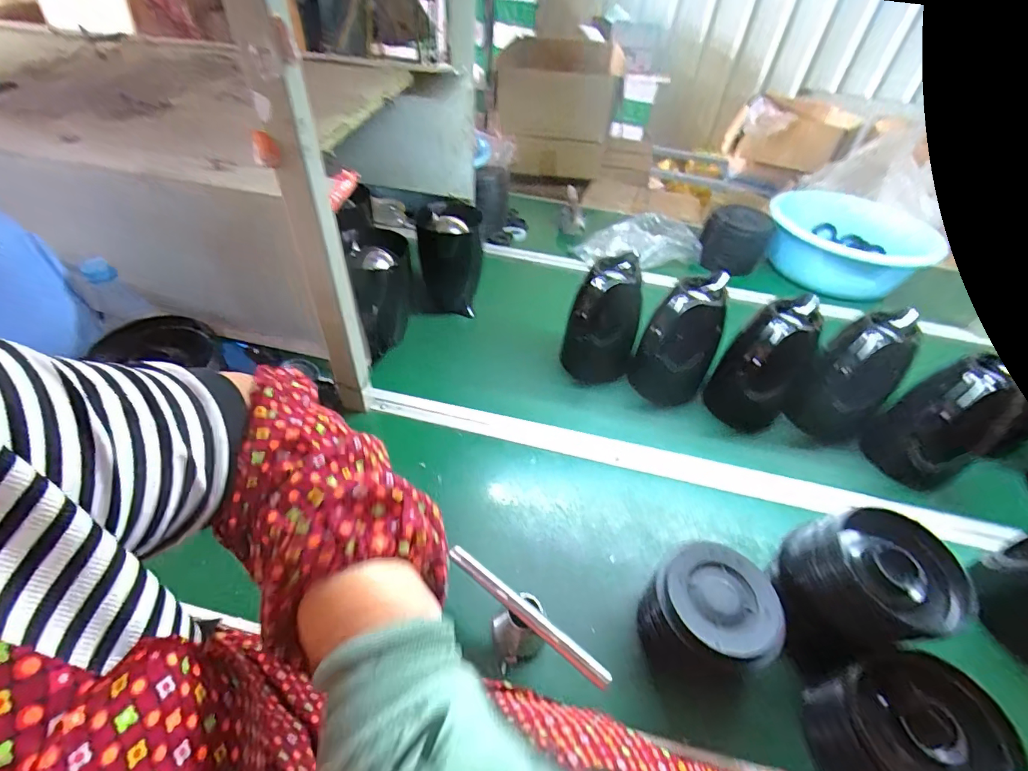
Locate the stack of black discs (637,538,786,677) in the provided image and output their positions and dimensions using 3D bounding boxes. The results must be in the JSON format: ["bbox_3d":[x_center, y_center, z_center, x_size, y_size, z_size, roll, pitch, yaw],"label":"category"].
[{"bbox_3d":[0.205,0.249,0.487,0.121,0.108,0.115,19,45,14],"label":"stack of black discs"}]

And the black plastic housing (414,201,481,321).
[{"bbox_3d":[-0.125,-0.246,0.885,0.121,0.185,0.112,1,44,-5],"label":"black plastic housing"}]

